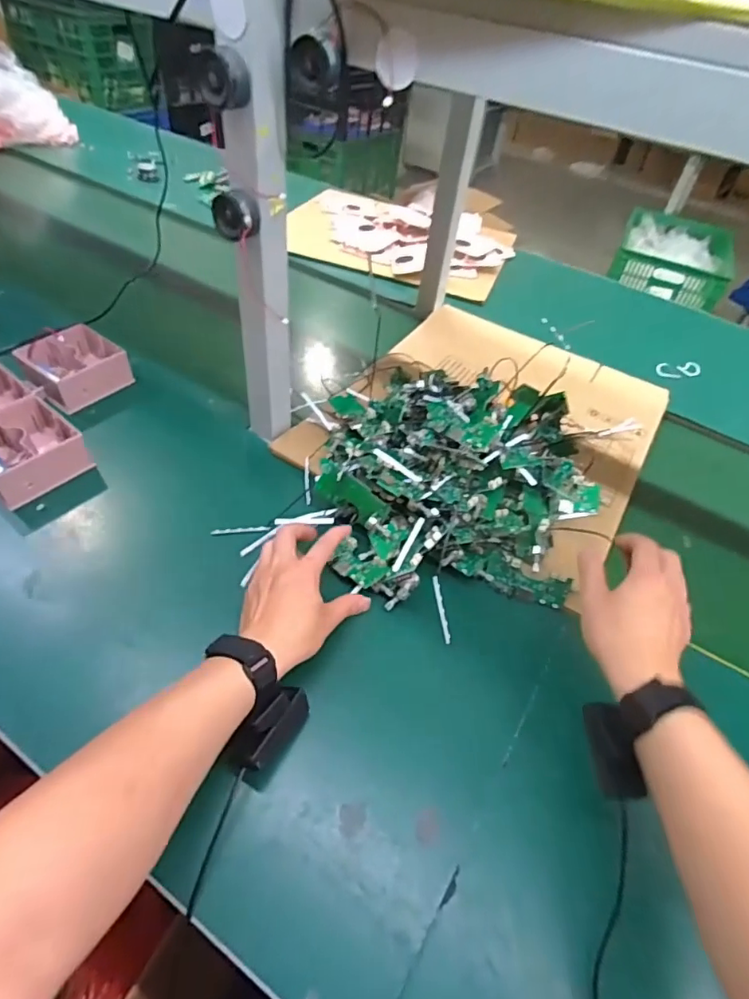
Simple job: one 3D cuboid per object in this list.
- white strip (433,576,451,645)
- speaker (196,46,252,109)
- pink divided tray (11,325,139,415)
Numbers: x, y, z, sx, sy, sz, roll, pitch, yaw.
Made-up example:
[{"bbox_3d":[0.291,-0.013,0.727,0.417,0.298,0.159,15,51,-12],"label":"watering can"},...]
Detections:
[{"bbox_3d":[0.066,0.107,0.513,0.006,0.006,0.065,-7,75,-13],"label":"white strip"},{"bbox_3d":[-0.118,-0.330,0.412,0.029,0.035,0.032,30,50,20],"label":"speaker"},{"bbox_3d":[-0.408,-0.182,0.714,0.109,0.057,0.113,26,49,16],"label":"pink divided tray"}]

